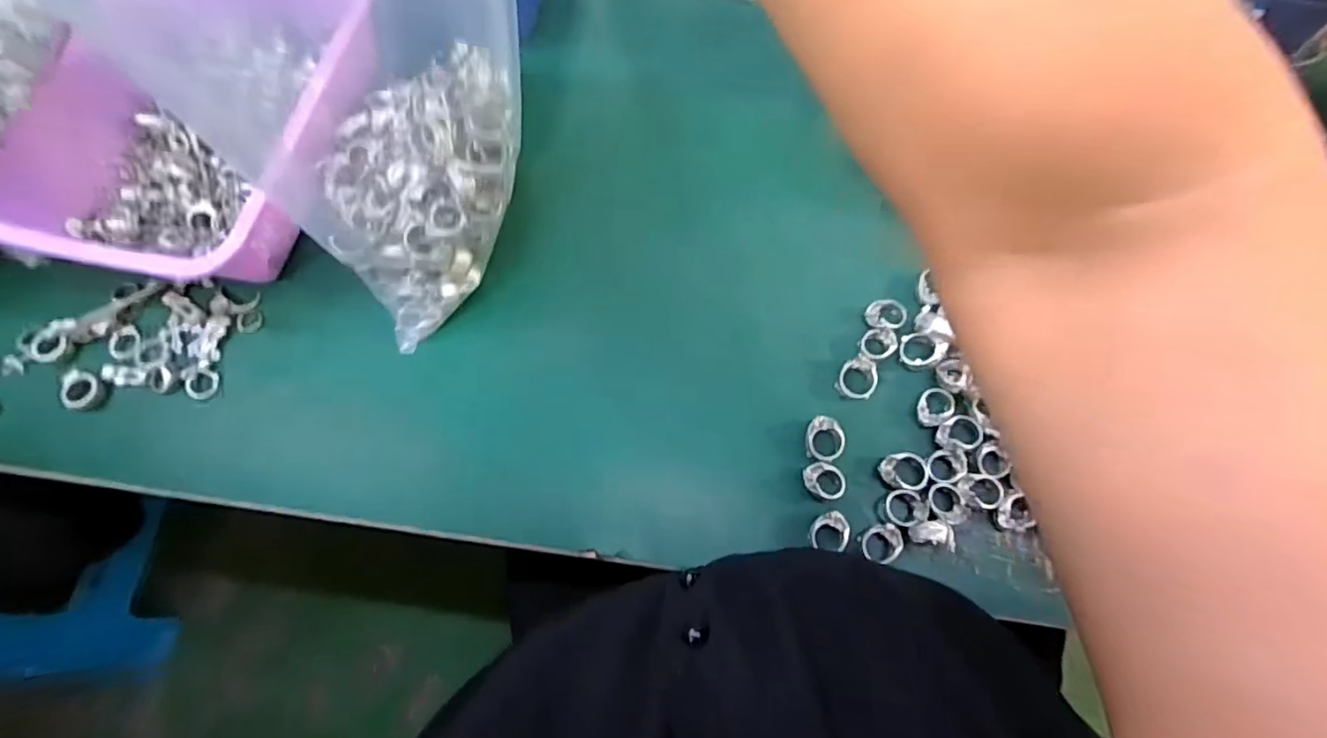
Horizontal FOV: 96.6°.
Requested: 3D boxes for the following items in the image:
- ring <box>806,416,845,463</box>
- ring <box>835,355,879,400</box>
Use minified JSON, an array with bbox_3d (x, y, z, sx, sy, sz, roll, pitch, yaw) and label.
[{"bbox_3d":[0.115,0.051,0.418,0.028,0.013,0.031,19,74,7],"label":"ring"},{"bbox_3d":[0.143,0.006,0.431,0.027,0.009,0.032,22,90,15],"label":"ring"}]

